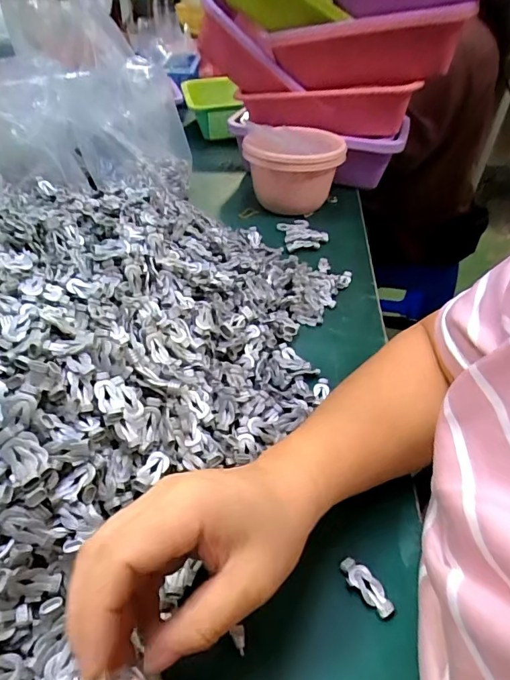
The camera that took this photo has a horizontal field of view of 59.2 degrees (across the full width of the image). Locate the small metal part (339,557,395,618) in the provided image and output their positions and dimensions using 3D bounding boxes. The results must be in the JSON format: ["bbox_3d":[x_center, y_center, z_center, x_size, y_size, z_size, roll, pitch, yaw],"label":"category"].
[{"bbox_3d":[0.067,0.149,0.272,0.014,0.006,0.037,-26,47,-30],"label":"small metal part"}]

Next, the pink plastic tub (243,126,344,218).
[{"bbox_3d":[0.054,-0.241,0.654,0.134,0.103,0.114,4,39,1],"label":"pink plastic tub"}]

